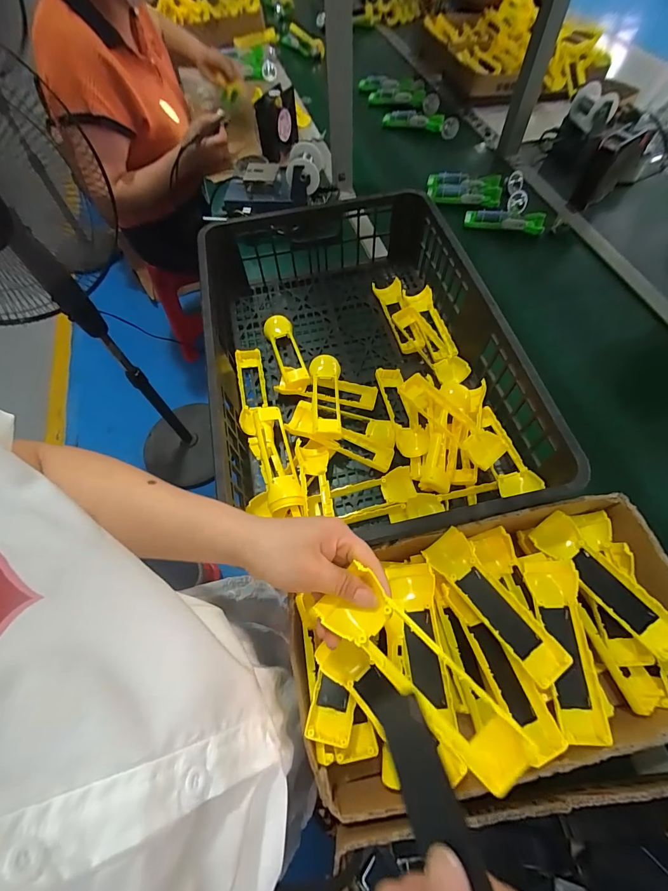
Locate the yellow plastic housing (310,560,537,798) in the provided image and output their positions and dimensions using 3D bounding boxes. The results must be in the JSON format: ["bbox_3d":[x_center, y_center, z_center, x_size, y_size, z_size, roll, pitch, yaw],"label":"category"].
[{"bbox_3d":[0.061,0.159,0.263,0.162,0.029,0.047,38,72,17],"label":"yellow plastic housing"}]

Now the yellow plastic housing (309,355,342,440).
[{"bbox_3d":[-0.015,-0.075,0.583,0.056,0.041,0.171,-4,51,2],"label":"yellow plastic housing"}]

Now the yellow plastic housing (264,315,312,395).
[{"bbox_3d":[-0.083,-0.156,0.640,0.057,0.039,0.177,-13,64,-3],"label":"yellow plastic housing"}]

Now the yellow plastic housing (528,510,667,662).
[{"bbox_3d":[0.303,0.153,0.416,0.051,0.033,0.162,-37,67,-14],"label":"yellow plastic housing"}]

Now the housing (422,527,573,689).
[{"bbox_3d":[0.170,0.165,0.393,0.049,0.019,0.162,-37,67,-14],"label":"housing"}]

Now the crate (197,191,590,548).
[{"bbox_3d":[0.028,-0.149,0.598,0.409,0.175,0.596,-13,64,-3],"label":"crate"}]

